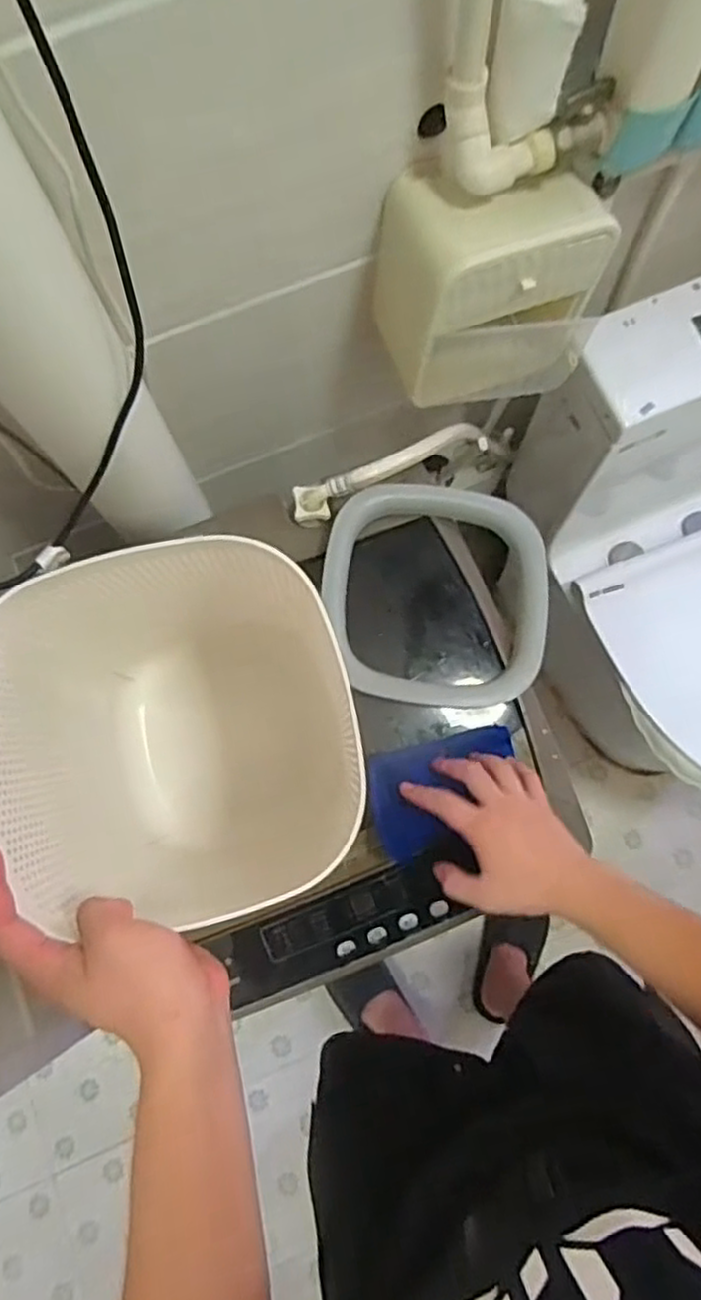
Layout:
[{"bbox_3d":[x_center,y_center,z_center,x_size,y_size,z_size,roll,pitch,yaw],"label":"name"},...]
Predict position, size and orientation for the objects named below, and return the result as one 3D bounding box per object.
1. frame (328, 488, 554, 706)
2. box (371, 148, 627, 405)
[{"bbox_3d":[0.087,-0.058,0.707,0.224,0.031,0.219,7,78,2],"label":"frame"},{"bbox_3d":[0.149,-0.391,0.767,0.225,0.200,0.142,-12,76,-1],"label":"box"}]

